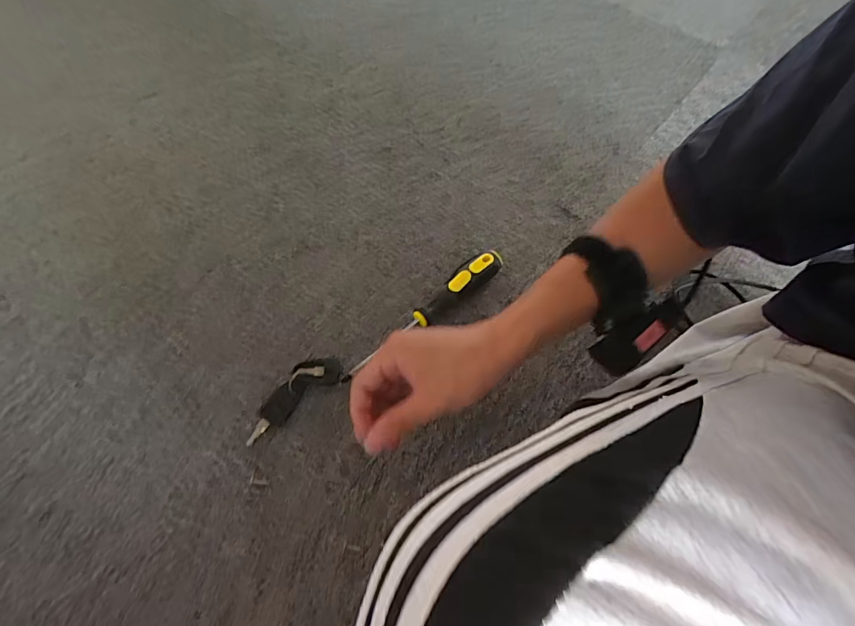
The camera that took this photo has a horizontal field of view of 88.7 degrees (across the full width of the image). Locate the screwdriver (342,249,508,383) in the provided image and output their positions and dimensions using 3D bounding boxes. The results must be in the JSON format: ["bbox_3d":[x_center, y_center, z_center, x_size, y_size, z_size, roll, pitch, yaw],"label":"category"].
[{"bbox_3d":[-0.003,-0.001,0.429,0.194,0.034,0.029,-35,68,-21],"label":"screwdriver"}]

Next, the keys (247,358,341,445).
[{"bbox_3d":[-0.125,0.073,0.399,0.099,0.008,0.034,-38,69,-22],"label":"keys"}]

